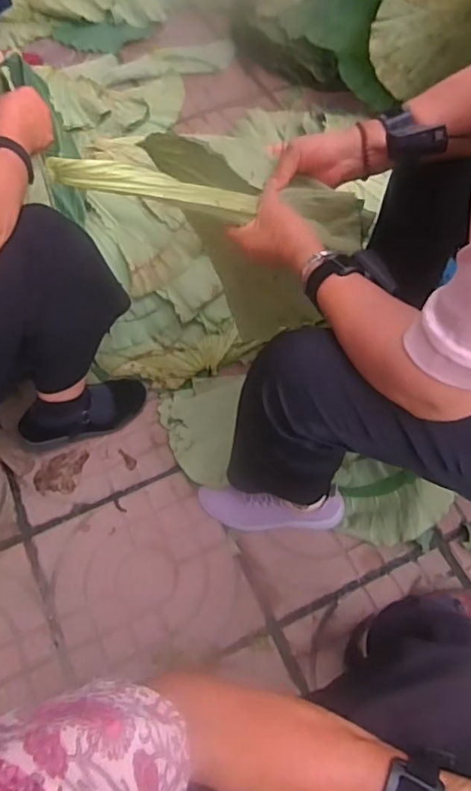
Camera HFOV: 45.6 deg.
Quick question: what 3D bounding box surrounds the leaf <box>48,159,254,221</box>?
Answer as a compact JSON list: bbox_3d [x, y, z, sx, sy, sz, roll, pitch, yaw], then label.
[{"bbox_3d":[-0.083,-0.227,0.611,0.225,0.022,0.025,4,59,-21],"label":"leaf"}]

